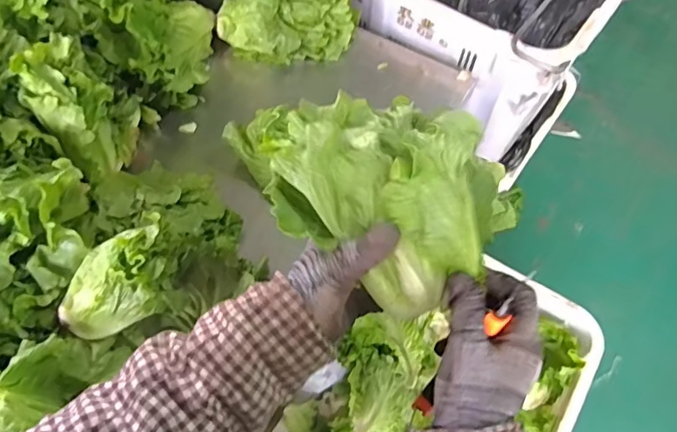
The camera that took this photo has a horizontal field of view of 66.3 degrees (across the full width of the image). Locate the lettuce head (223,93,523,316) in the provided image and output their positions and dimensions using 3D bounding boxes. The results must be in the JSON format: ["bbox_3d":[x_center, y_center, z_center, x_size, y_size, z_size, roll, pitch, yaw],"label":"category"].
[{"bbox_3d":[0.031,-0.034,0.403,0.197,0.106,0.144,29,65,16],"label":"lettuce head"}]

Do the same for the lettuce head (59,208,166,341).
[{"bbox_3d":[-0.215,0.068,0.505,0.153,0.068,0.081,-40,32,20],"label":"lettuce head"}]

